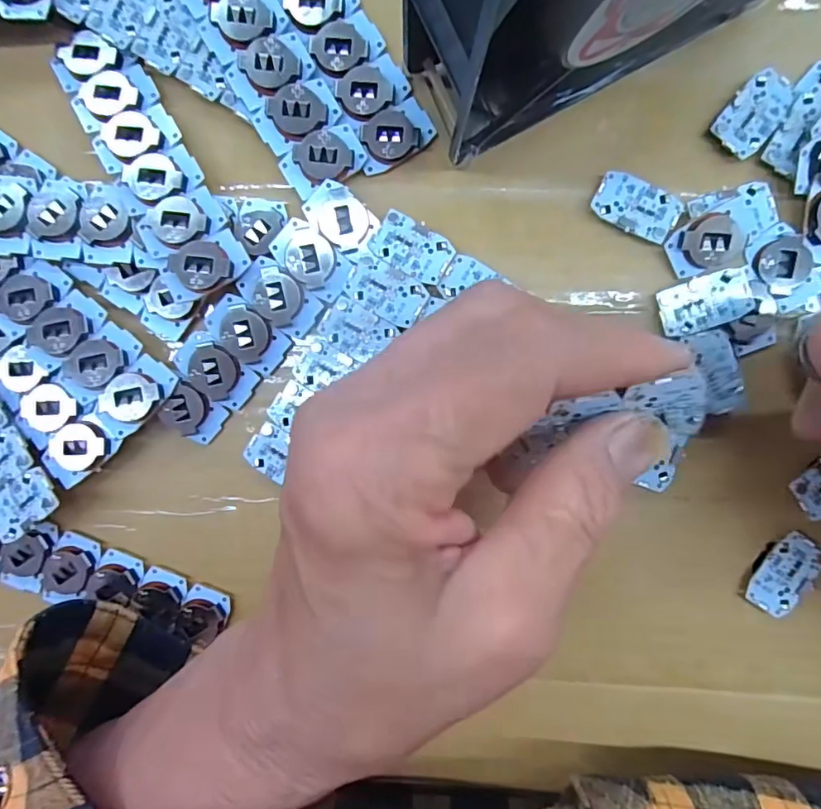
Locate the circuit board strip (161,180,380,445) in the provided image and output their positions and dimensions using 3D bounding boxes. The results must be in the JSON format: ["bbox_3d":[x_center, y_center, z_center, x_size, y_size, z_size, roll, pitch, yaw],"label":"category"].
[{"bbox_3d":[-0.054,-0.033,0.187,0.030,0.005,0.105,39,94,-1],"label":"circuit board strip"}]

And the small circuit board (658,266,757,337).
[{"bbox_3d":[0.105,-0.036,0.181,0.029,0.004,0.018,-17,93,3],"label":"small circuit board"}]

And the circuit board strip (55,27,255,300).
[{"bbox_3d":[-0.095,-0.086,0.184,0.031,0.007,0.104,-28,85,-8],"label":"circuit board strip"}]

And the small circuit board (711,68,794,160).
[{"bbox_3d":[0.121,-0.102,0.181,0.018,0.004,0.029,40,94,-1],"label":"small circuit board"}]

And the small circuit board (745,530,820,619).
[{"bbox_3d":[0.137,0.062,0.188,0.018,0.006,0.030,36,94,0],"label":"small circuit board"}]

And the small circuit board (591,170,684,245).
[{"bbox_3d":[0.081,-0.071,0.185,0.030,0.006,0.018,27,94,0],"label":"small circuit board"}]

